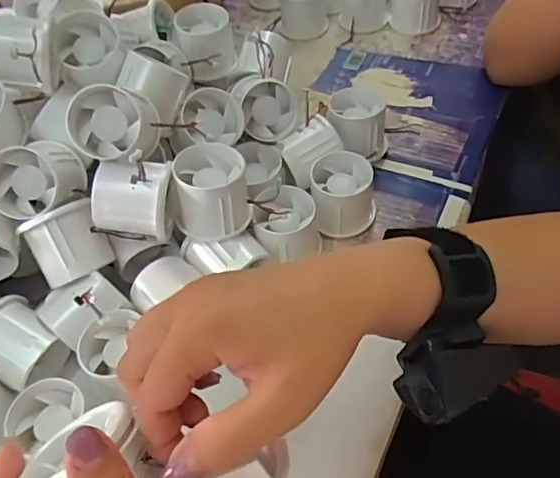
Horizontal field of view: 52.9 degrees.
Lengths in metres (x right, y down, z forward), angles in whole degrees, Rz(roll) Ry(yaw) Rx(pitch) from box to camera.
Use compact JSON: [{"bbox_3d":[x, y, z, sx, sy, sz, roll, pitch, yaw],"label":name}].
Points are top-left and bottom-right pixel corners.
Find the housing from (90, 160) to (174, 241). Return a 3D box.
[{"bbox_3d":[-0.106,-0.031,0.406,0.051,0.052,0.051,1,39,-8],"label":"housing"}]

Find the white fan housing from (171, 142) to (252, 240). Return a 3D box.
[{"bbox_3d":[-0.052,-0.032,0.419,0.058,0.057,0.058,-12,52,-3],"label":"white fan housing"}]

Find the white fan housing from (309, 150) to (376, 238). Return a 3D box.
[{"bbox_3d":[0.053,-0.036,0.470,0.054,0.048,0.053,-5,52,3],"label":"white fan housing"}]

